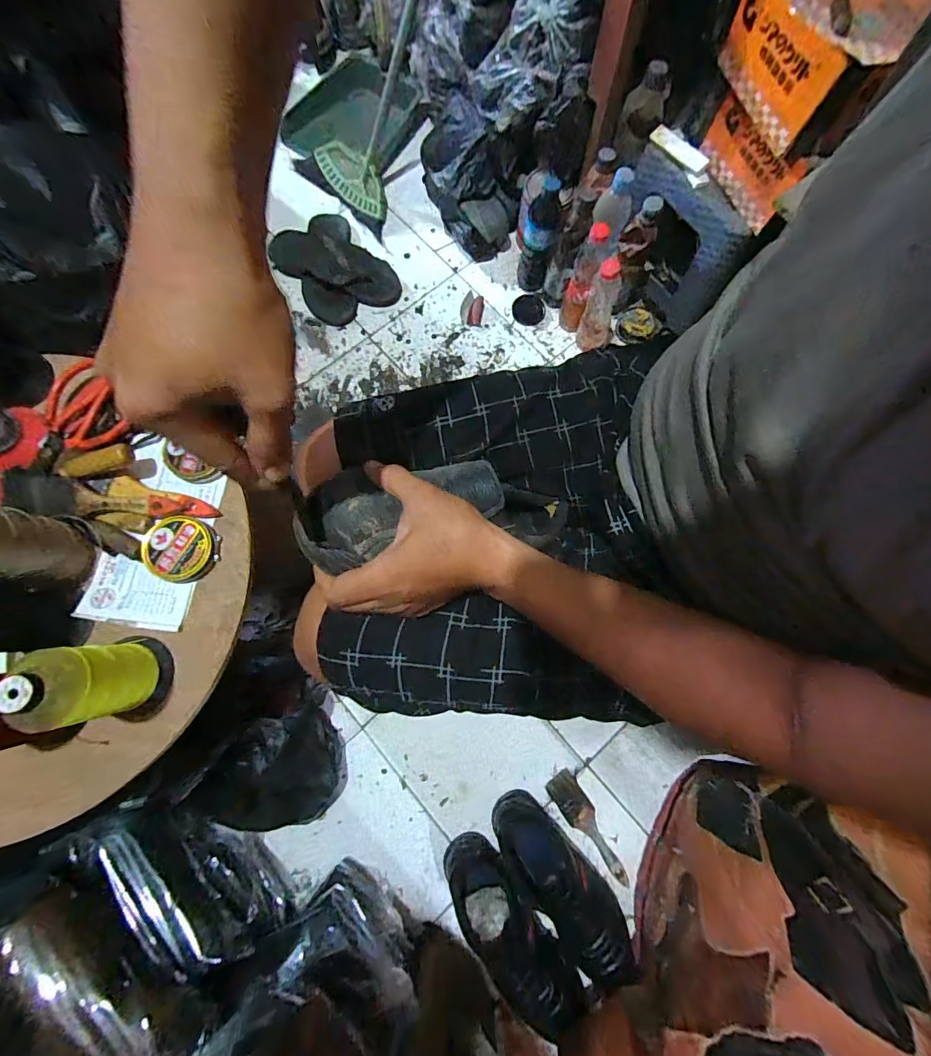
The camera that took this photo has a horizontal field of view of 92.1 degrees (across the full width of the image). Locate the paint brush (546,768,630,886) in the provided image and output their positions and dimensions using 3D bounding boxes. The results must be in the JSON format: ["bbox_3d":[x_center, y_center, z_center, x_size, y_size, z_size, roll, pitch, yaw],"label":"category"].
[{"bbox_3d":[0.204,0.497,0.741,0.049,0.011,0.184,-31,79,-8],"label":"paint brush"}]

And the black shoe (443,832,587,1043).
[{"bbox_3d":[0.057,0.591,0.667,0.098,0.082,0.250,-37,80,-9],"label":"black shoe"}]

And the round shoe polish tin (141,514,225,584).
[{"bbox_3d":[-0.313,0.021,0.490,0.075,0.023,0.068,38,79,8],"label":"round shoe polish tin"}]

